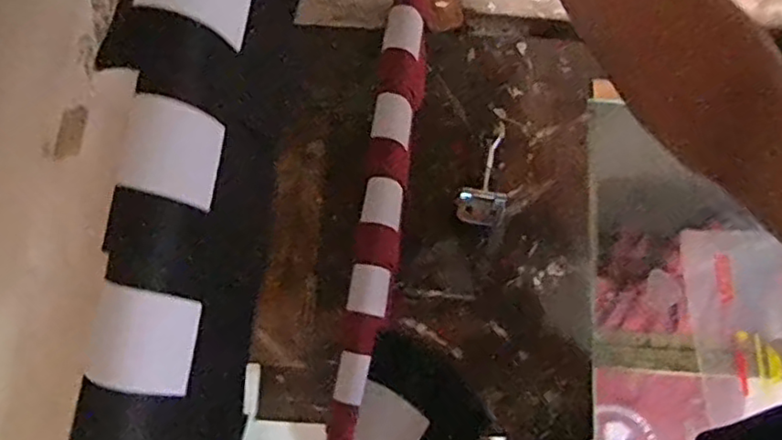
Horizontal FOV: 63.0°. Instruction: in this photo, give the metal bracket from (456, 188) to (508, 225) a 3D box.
[{"bbox_3d":[0.123,-0.016,0.863,0.063,0.025,0.043,9,77,2],"label":"metal bracket"}]

